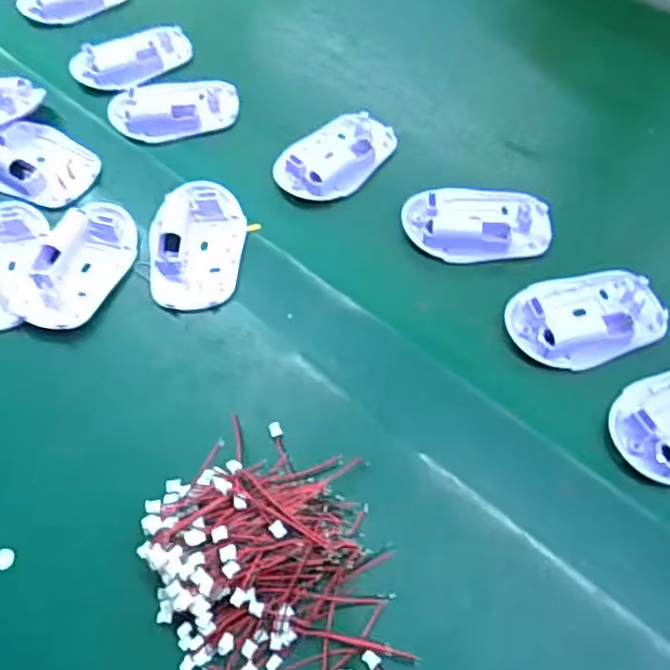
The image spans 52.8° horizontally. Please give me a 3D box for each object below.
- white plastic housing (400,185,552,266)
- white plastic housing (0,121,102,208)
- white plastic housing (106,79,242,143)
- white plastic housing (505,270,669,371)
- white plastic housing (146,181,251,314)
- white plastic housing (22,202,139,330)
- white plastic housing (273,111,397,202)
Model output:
[{"bbox_3d":[0.095,-0.080,0.453,0.095,0.017,0.066,5,60,5],"label":"white plastic housing"},{"bbox_3d":[-0.217,-0.125,0.487,0.087,0.015,0.061,23,63,15],"label":"white plastic housing"},{"bbox_3d":[-0.124,-0.178,0.521,0.095,0.012,0.058,-11,60,-4],"label":"white plastic housing"},{"bbox_3d":[0.152,-0.013,0.410,0.092,0.016,0.063,-14,60,-6],"label":"white plastic housing"},{"bbox_3d":[-0.091,-0.061,0.446,0.061,0.015,0.093,-3,59,1],"label":"white plastic housing"},{"bbox_3d":[-0.167,-0.047,0.440,0.056,0.015,0.094,16,62,12],"label":"white plastic housing"},{"bbox_3d":[0.000,-0.134,0.489,0.089,0.015,0.064,-40,66,-19],"label":"white plastic housing"}]

